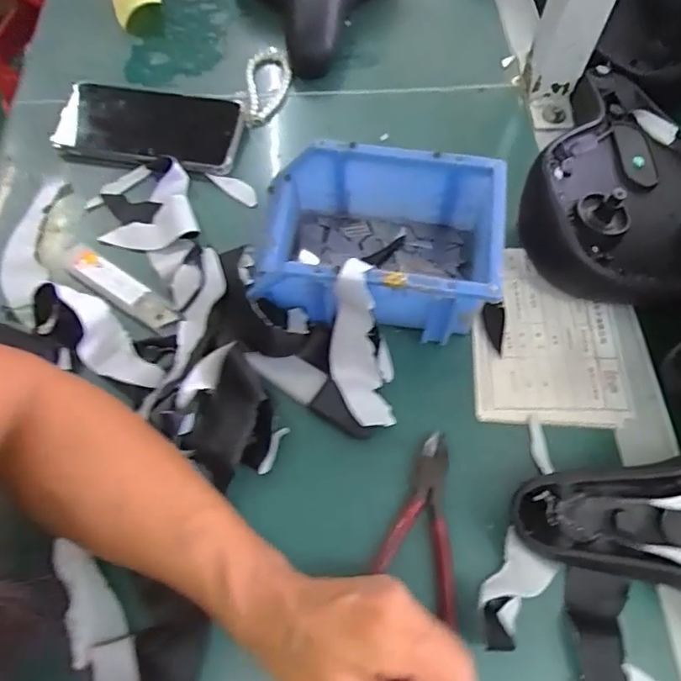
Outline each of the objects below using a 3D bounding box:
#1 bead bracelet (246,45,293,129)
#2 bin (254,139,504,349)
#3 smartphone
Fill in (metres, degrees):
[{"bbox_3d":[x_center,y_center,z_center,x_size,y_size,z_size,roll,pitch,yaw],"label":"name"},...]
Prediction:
[{"bbox_3d":[-0.069,-0.248,0.531,0.044,0.006,0.097,-6,63,-3],"label":"bead bracelet"},{"bbox_3d":[0.022,-0.072,0.408,0.171,0.075,0.118,8,63,4],"label":"bin"},{"bbox_3d":[-0.174,-0.194,0.501,0.165,0.014,0.082,8,66,6],"label":"smartphone"}]

